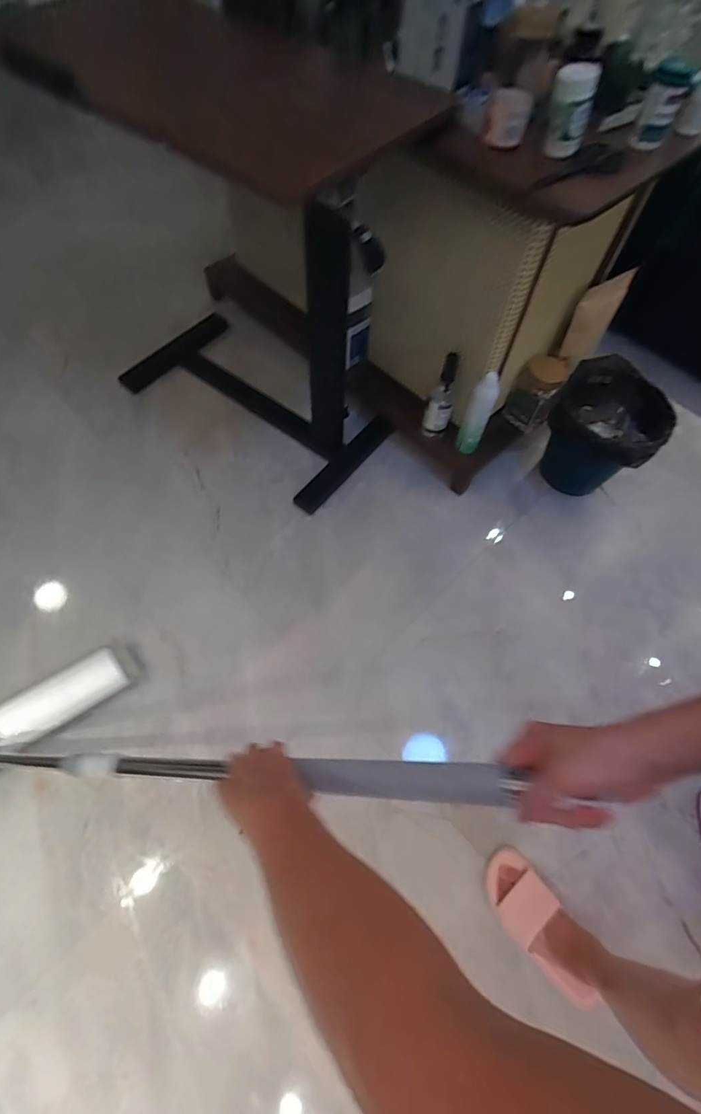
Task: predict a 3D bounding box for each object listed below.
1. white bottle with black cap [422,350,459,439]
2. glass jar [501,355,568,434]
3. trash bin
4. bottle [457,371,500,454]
[{"bbox_3d":[0.228,-0.405,1.163,0.073,0.220,0.072,19,63,7],"label":"white bottle with black cap"},{"bbox_3d":[0.489,-0.439,1.227,0.117,0.184,0.107,25,64,10],"label":"glass jar"},{"bbox_3d":[0.645,-0.305,1.233,0.269,0.283,0.288,34,68,15],"label":"trash bin"},{"bbox_3d":[0.313,-0.351,1.138,0.067,0.220,0.049,24,64,10],"label":"bottle"}]

